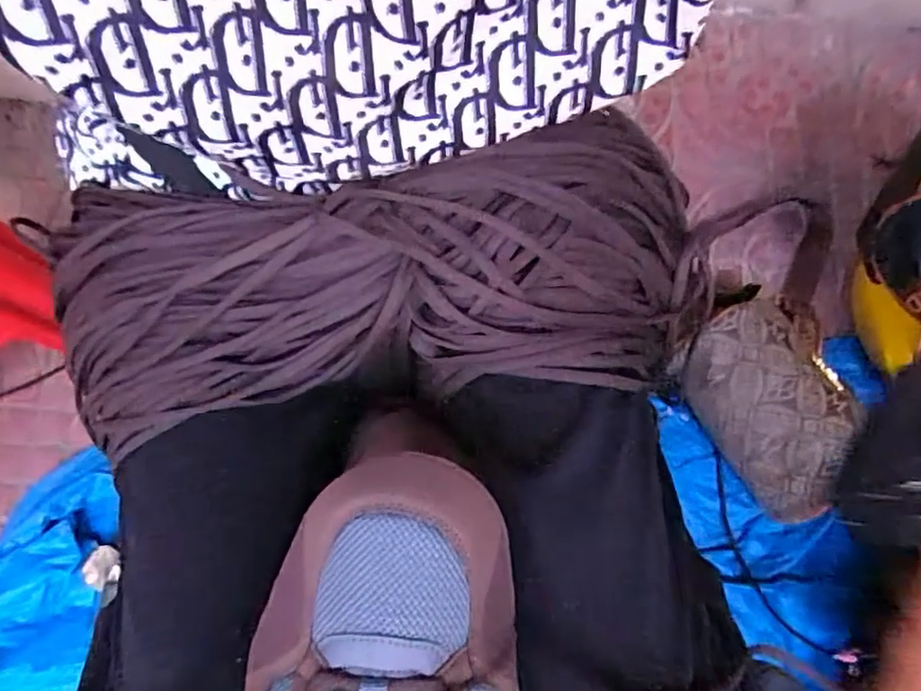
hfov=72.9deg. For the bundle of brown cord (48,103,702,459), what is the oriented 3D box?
[{"bbox_3d":[-0.049,-0.040,0.325,0.355,0.088,0.142,-7,72,-4],"label":"bundle of brown cord"}]

